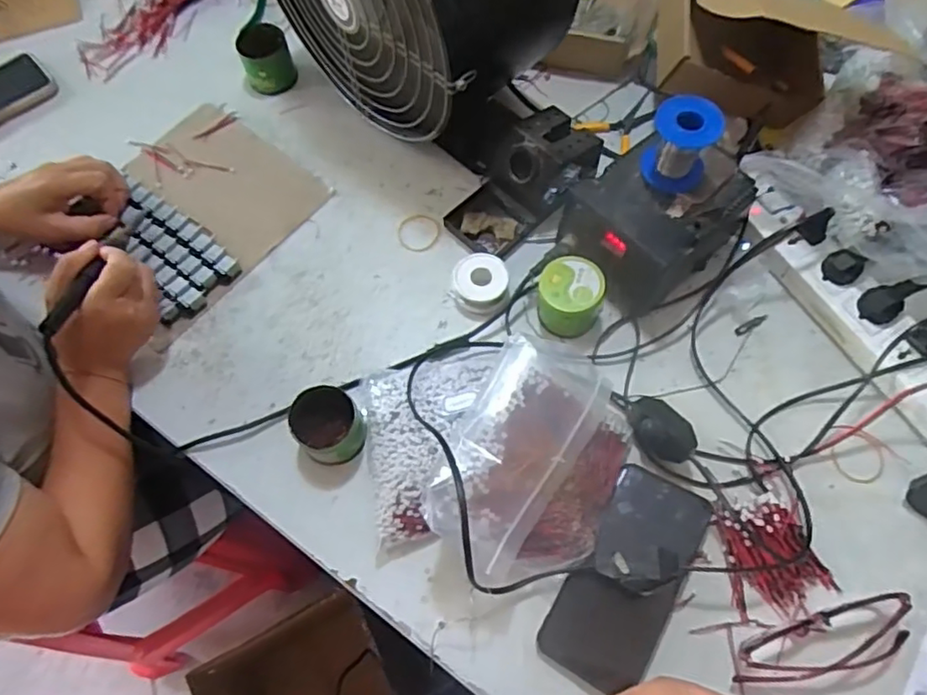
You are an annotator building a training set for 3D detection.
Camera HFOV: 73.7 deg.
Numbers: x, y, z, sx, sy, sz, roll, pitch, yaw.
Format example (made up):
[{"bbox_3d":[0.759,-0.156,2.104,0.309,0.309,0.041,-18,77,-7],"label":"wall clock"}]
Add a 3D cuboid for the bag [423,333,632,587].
[{"bbox_3d":[0.054,0.095,0.478,0.151,0.048,0.181,38,76,-19],"label":"bag"}]

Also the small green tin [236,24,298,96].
[{"bbox_3d":[-0.229,-0.337,0.720,0.054,0.059,0.053,-1,66,2],"label":"small green tin"}]

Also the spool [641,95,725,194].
[{"bbox_3d":[0.185,-0.173,0.525,0.052,0.062,0.051,-1,66,2],"label":"spool"}]

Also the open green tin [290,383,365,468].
[{"bbox_3d":[-0.116,0.069,0.532,0.055,0.050,0.058,-1,66,2],"label":"open green tin"}]

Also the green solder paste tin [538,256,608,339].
[{"bbox_3d":[0.101,-0.049,0.573,0.060,0.050,0.057,-1,66,2],"label":"green solder paste tin"}]

